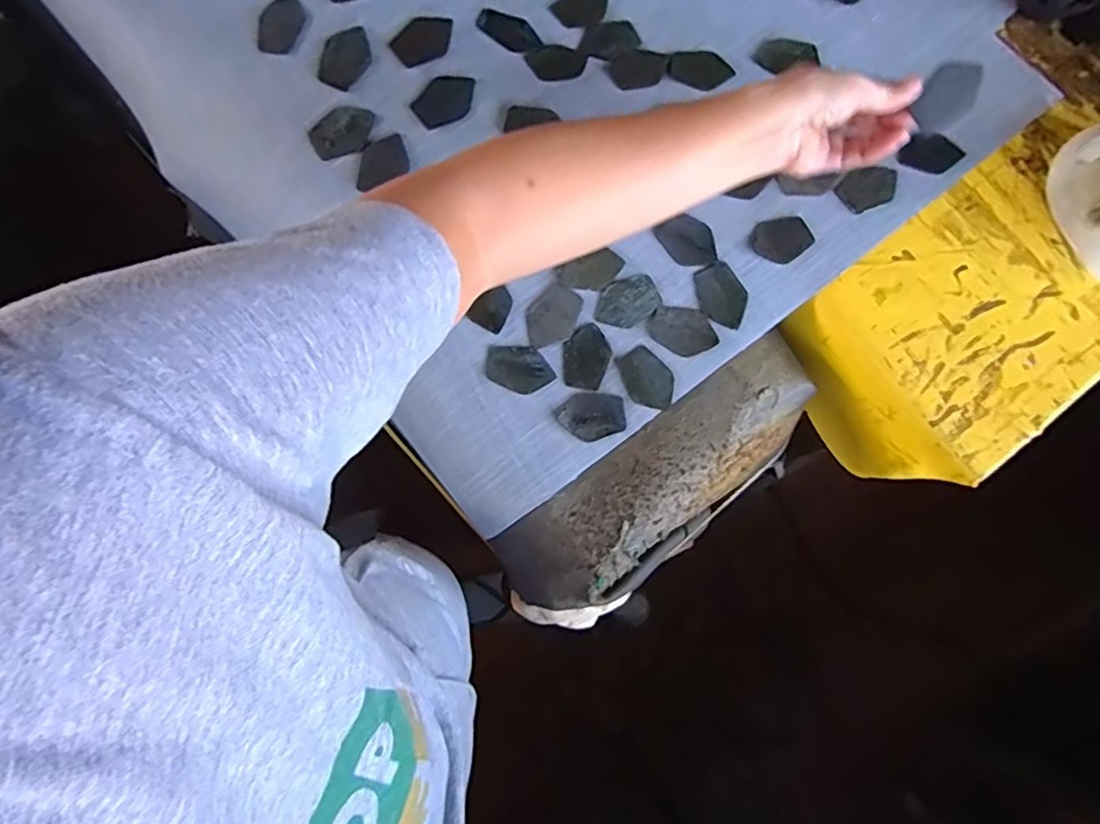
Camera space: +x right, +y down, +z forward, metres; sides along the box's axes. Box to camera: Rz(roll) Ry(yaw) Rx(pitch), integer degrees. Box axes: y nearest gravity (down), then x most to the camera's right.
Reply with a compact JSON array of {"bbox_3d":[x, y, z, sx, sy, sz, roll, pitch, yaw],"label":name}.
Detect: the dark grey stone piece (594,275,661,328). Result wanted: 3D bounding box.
[{"bbox_3d":[0.062,-0.089,0.495,0.052,0.006,0.036,-27,80,-6],"label":"dark grey stone piece"}]

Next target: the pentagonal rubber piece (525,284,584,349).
[{"bbox_3d":[0.002,-0.076,0.496,0.037,0.008,0.052,41,80,7],"label":"pentagonal rubber piece"}]

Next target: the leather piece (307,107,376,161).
[{"bbox_3d":[-0.167,-0.227,0.497,0.052,0.009,0.038,-27,80,-6],"label":"leather piece"}]

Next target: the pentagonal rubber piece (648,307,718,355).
[{"bbox_3d":[0.107,-0.065,0.491,0.053,0.004,0.037,7,78,1],"label":"pentagonal rubber piece"}]

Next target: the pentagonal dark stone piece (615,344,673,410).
[{"bbox_3d":[0.078,-0.026,0.490,0.036,0.004,0.052,-32,80,-7],"label":"pentagonal dark stone piece"}]

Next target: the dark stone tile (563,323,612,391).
[{"bbox_3d":[0.029,-0.044,0.493,0.037,0.007,0.051,8,78,1],"label":"dark stone tile"}]

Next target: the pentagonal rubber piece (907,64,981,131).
[{"bbox_3d":[0.278,-0.220,0.430,0.032,0.009,0.044,19,118,14],"label":"pentagonal rubber piece"}]

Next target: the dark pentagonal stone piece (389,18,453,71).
[{"bbox_3d":[-0.103,-0.305,0.502,0.051,0.004,0.039,-34,81,-5],"label":"dark pentagonal stone piece"}]

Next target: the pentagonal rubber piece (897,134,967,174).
[{"bbox_3d":[0.327,-0.221,0.524,0.053,0.006,0.033,14,78,2],"label":"pentagonal rubber piece"}]

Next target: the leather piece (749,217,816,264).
[{"bbox_3d":[0.191,-0.141,0.505,0.053,0.005,0.037,-13,79,-3],"label":"leather piece"}]

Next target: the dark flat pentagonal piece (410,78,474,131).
[{"bbox_3d":[-0.084,-0.251,0.497,0.052,0.005,0.039,-36,81,-5],"label":"dark flat pentagonal piece"}]

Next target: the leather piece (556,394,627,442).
[{"bbox_3d":[0.033,0.004,0.485,0.052,0.004,0.036,0,78,-1],"label":"leather piece"}]

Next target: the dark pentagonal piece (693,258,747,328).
[{"bbox_3d":[0.139,-0.093,0.496,0.035,0.004,0.052,-30,86,6],"label":"dark pentagonal piece"}]

